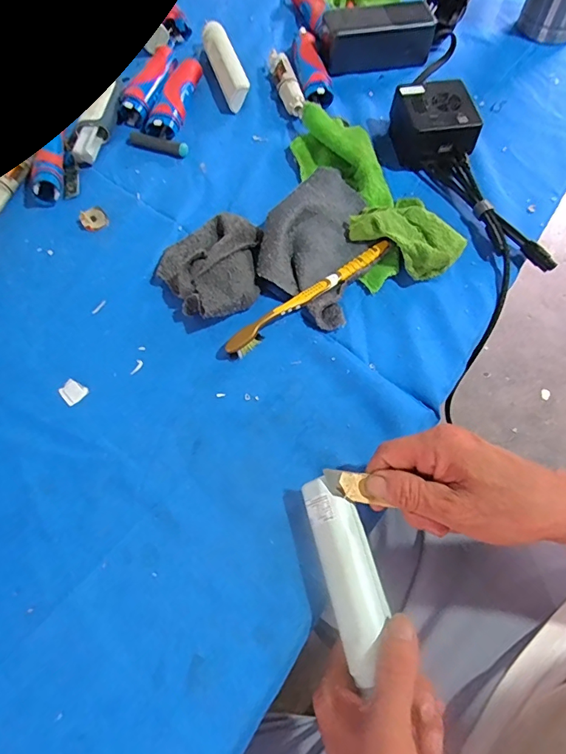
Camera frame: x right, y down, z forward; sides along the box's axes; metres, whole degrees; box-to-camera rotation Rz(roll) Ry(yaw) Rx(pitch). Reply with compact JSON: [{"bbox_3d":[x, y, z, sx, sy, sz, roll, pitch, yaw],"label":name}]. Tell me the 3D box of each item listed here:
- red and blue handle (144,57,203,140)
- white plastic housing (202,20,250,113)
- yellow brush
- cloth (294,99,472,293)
[{"bbox_3d":[-0.120,-0.327,0.526,0.036,0.024,0.128,13,66,6],"label":"red and blue handle"},{"bbox_3d":[-0.072,-0.380,0.548,0.027,0.029,0.145,-17,66,-8],"label":"white plastic housing"},{"bbox_3d":[0.026,-0.075,0.411,0.180,0.017,0.017,-36,70,-15],"label":"yellow brush"},{"bbox_3d":[0.075,-0.186,0.455,0.098,0.033,0.235,-30,68,-13],"label":"cloth"}]

